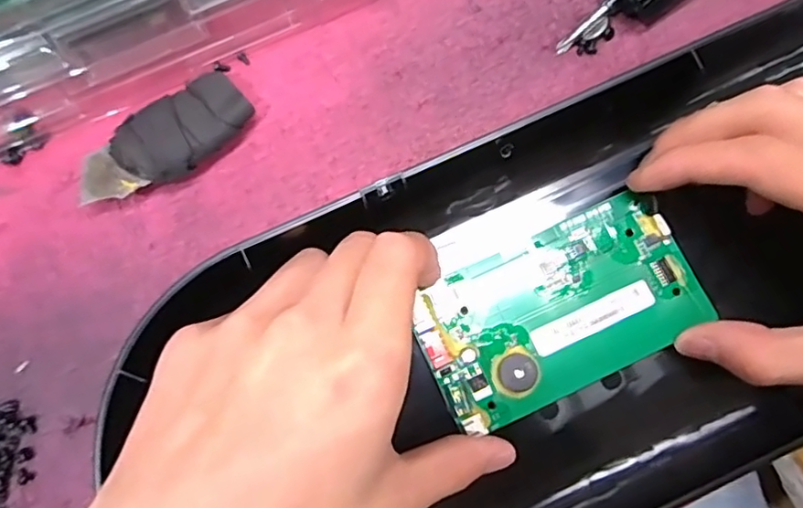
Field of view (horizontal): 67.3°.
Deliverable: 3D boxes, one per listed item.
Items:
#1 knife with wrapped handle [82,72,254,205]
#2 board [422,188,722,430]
[{"bbox_3d":[-0.094,-0.044,0.244,0.071,0.019,0.030,-33,81,-5],"label":"knife with wrapped handle"},{"bbox_3d":[0.060,0.021,0.229,0.105,0.007,0.059,-25,79,-4],"label":"board"}]

